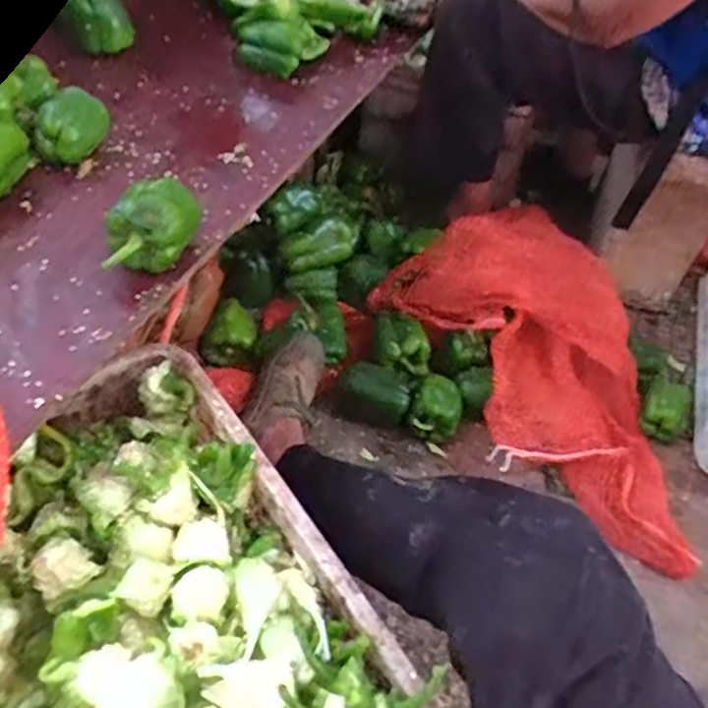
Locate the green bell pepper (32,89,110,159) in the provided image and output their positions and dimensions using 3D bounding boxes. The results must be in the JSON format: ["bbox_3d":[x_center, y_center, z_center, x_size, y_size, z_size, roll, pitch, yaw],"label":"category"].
[{"bbox_3d":[-0.332,-0.265,0.806,0.086,0.065,0.080,-12,50,-18],"label":"green bell pepper"}]

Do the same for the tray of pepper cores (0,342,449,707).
[{"bbox_3d":[-0.184,0.216,0.528,0.354,0.091,0.506,-24,56,-27],"label":"tray of pepper cores"}]

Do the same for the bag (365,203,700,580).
[{"bbox_3d":[0.305,0.038,1.056,0.352,0.106,0.629,-16,65,-19],"label":"bag"}]

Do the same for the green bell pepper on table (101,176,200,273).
[{"bbox_3d":[-0.203,-0.127,0.681,0.068,0.072,0.104,16,47,7],"label":"green bell pepper on table"}]

